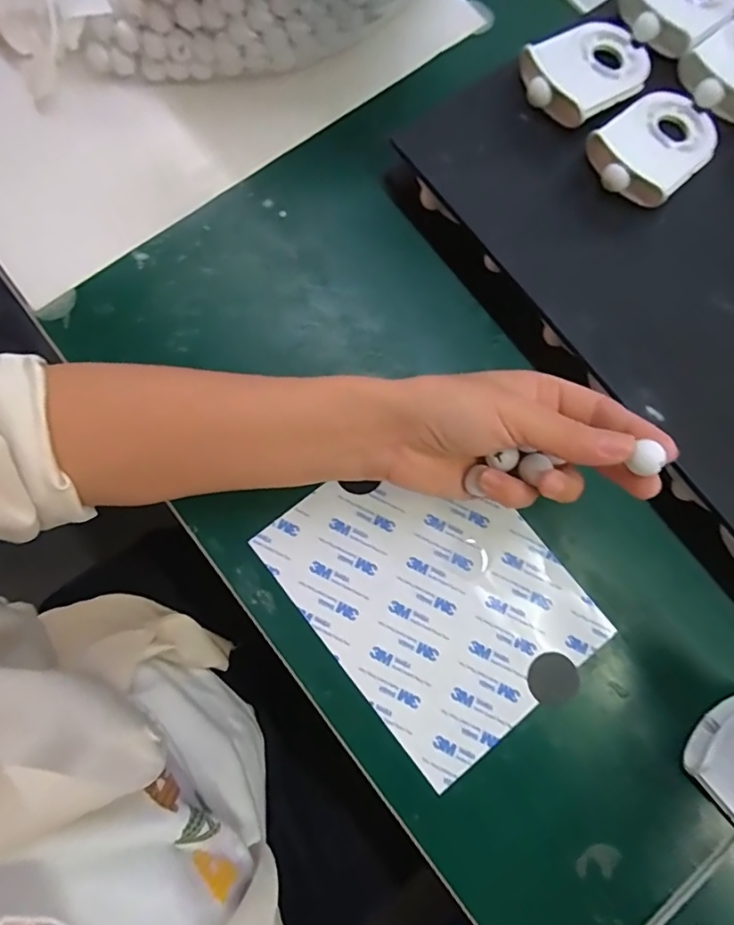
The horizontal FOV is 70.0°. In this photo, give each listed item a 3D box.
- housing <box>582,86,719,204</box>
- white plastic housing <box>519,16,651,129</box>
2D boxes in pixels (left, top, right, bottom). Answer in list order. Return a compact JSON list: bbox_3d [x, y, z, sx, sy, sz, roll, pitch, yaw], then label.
[{"bbox_3d":[0.179,-0.197,0.321,0.092,0.016,0.058,-43,83,-9],"label":"housing"},{"bbox_3d":[0.141,-0.250,0.330,0.089,0.015,0.059,-38,82,-8],"label":"white plastic housing"}]

